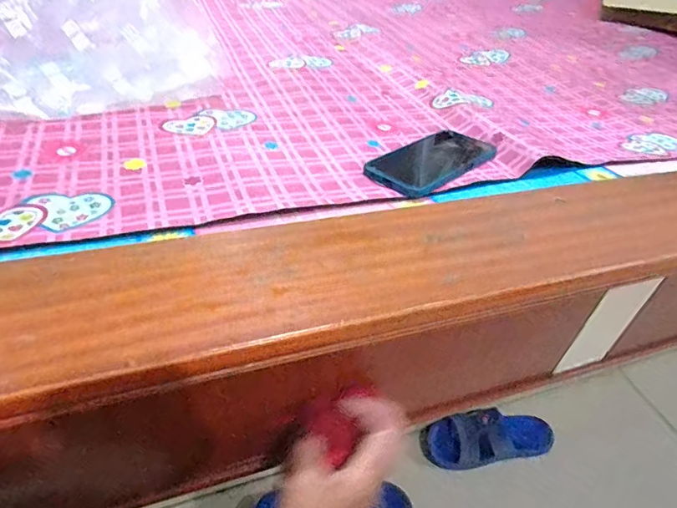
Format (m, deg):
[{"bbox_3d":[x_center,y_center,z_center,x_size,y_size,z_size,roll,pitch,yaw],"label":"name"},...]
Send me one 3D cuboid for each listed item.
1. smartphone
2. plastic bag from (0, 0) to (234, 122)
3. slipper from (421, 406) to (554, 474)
[{"bbox_3d":[0.112,-0.108,0.528,0.167,0.006,0.078,-28,51,-34],"label":"smartphone"},{"bbox_3d":[-0.350,-0.274,0.579,0.341,0.125,0.226,-24,48,-31],"label":"plastic bag"},{"bbox_3d":[0.309,0.384,0.958,0.272,0.070,0.103,-9,40,6],"label":"slipper"}]

